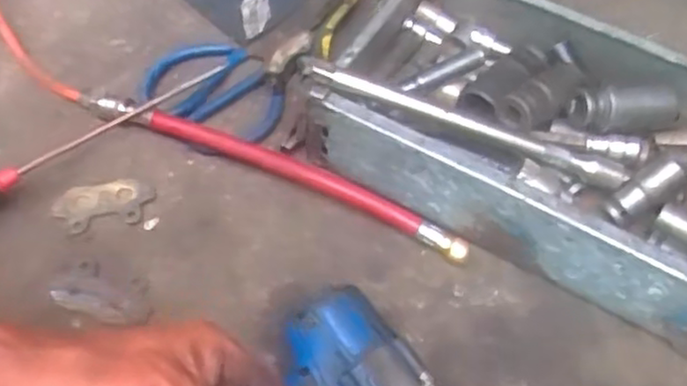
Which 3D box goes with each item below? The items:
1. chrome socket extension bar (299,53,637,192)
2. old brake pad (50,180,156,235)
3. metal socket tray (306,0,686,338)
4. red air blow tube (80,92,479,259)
[{"bbox_3d":[0.092,-0.050,0.510,0.253,0.013,0.020,18,57,-8],"label":"chrome socket extension bar"},{"bbox_3d":[-0.181,0.009,0.532,0.074,0.005,0.040,-9,58,-7],"label":"old brake pad"},{"bbox_3d":[0.162,-0.042,0.530,0.327,0.086,0.198,26,60,15],"label":"metal socket tray"},{"bbox_3d":[-0.065,-0.021,0.543,0.331,0.030,0.023,23,59,13],"label":"red air blow tube"}]

